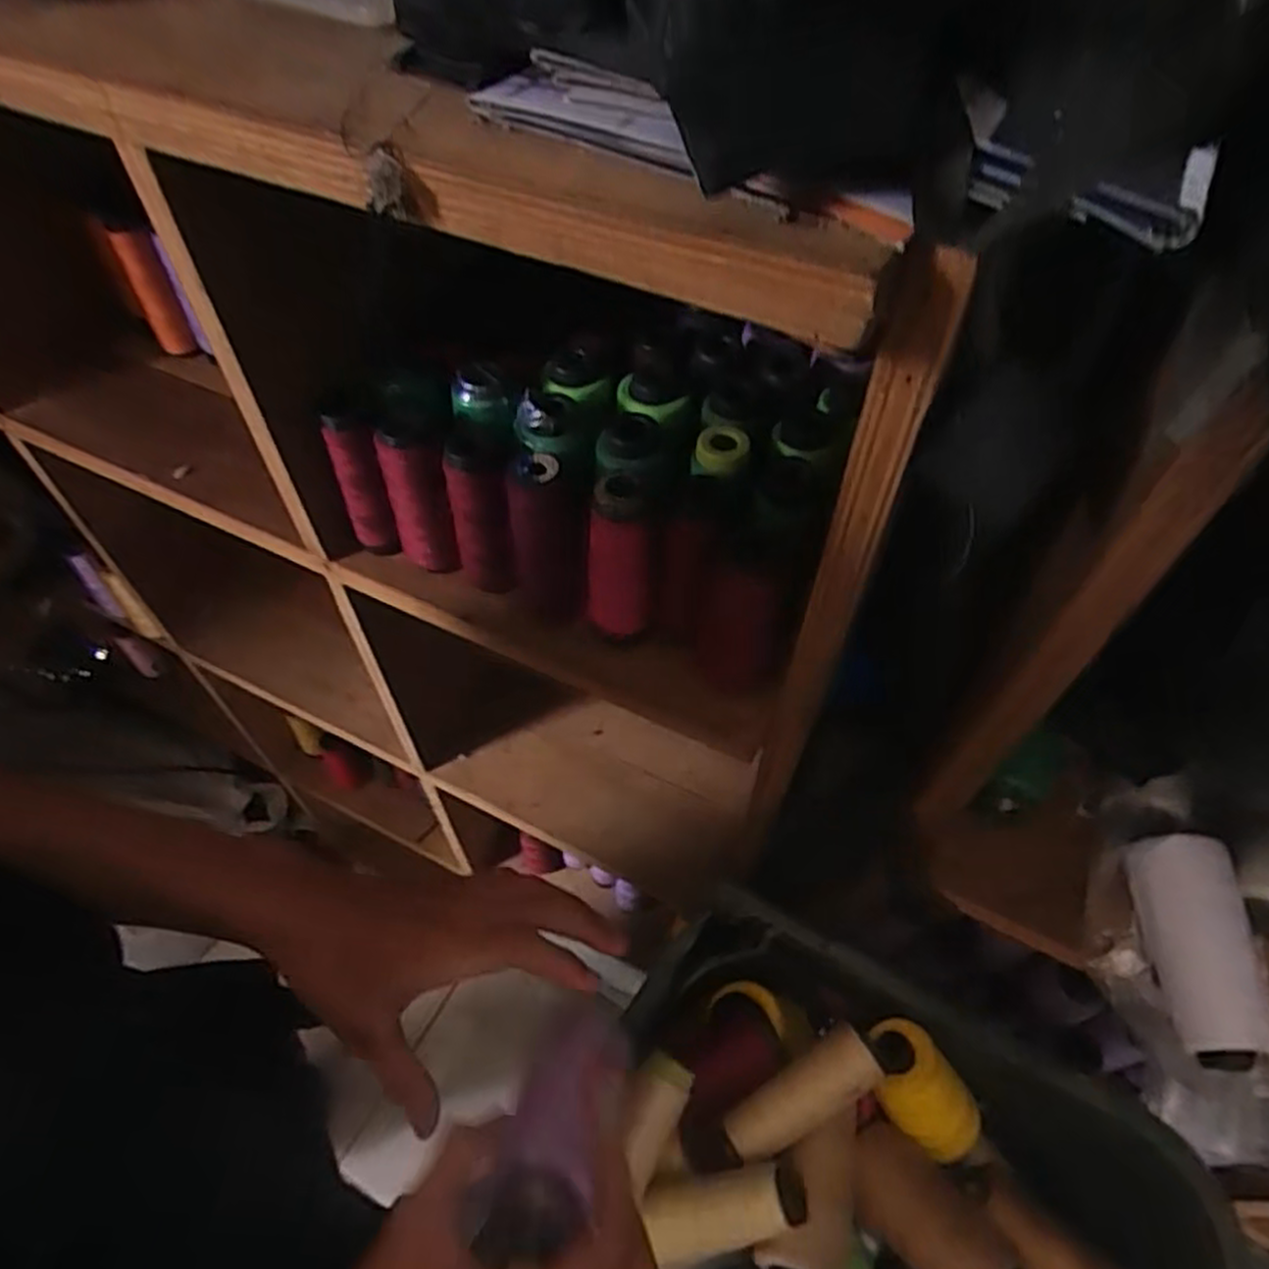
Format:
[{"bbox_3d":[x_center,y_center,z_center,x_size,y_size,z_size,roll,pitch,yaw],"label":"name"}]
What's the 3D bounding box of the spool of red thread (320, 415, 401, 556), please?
[{"bbox_3d":[-0.171,-0.089,0.495,0.028,0.108,0.030,0,54,0],"label":"spool of red thread"}]

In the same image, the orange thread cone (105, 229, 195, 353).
[{"bbox_3d":[-0.382,-0.270,0.621,0.028,0.099,0.025,-26,58,-18],"label":"orange thread cone"}]

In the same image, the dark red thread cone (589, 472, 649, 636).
[{"bbox_3d":[-0.010,-0.041,0.461,0.033,0.114,0.035,-5,54,-4],"label":"dark red thread cone"}]

